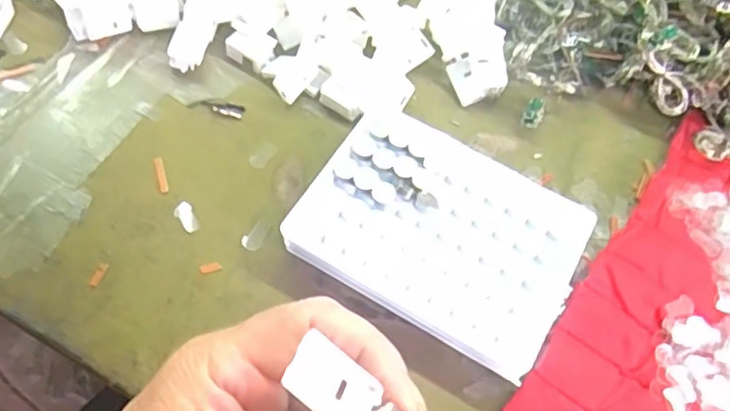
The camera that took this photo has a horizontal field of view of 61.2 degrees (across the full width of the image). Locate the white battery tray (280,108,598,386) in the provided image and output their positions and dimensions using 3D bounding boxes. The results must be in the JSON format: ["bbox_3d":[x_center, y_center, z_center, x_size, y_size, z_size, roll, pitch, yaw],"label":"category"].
[{"bbox_3d":[0.039,0.014,0.312,0.129,0.026,0.099,30,61,10],"label":"white battery tray"}]

